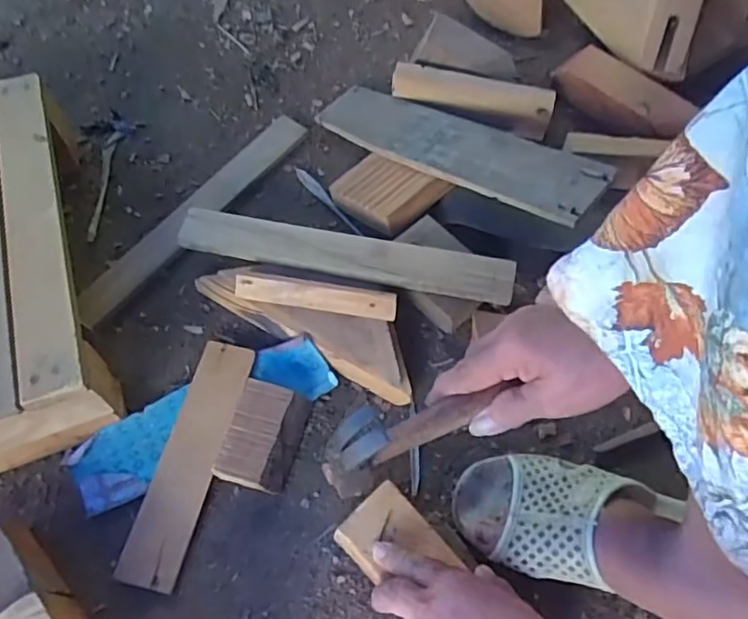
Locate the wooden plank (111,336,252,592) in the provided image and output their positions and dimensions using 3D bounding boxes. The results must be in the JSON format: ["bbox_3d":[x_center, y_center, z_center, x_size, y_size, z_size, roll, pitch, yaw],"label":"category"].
[{"bbox_3d":[-0.152,0.121,0.510,0.045,0.010,0.204,19,63,-9],"label":"wooden plank"}]

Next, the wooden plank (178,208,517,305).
[{"bbox_3d":[-0.030,-0.052,0.566,0.311,0.017,0.039,12,62,6],"label":"wooden plank"}]

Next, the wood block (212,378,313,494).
[{"bbox_3d":[-0.093,0.107,0.514,0.055,0.031,0.085,12,61,10],"label":"wood block"}]

